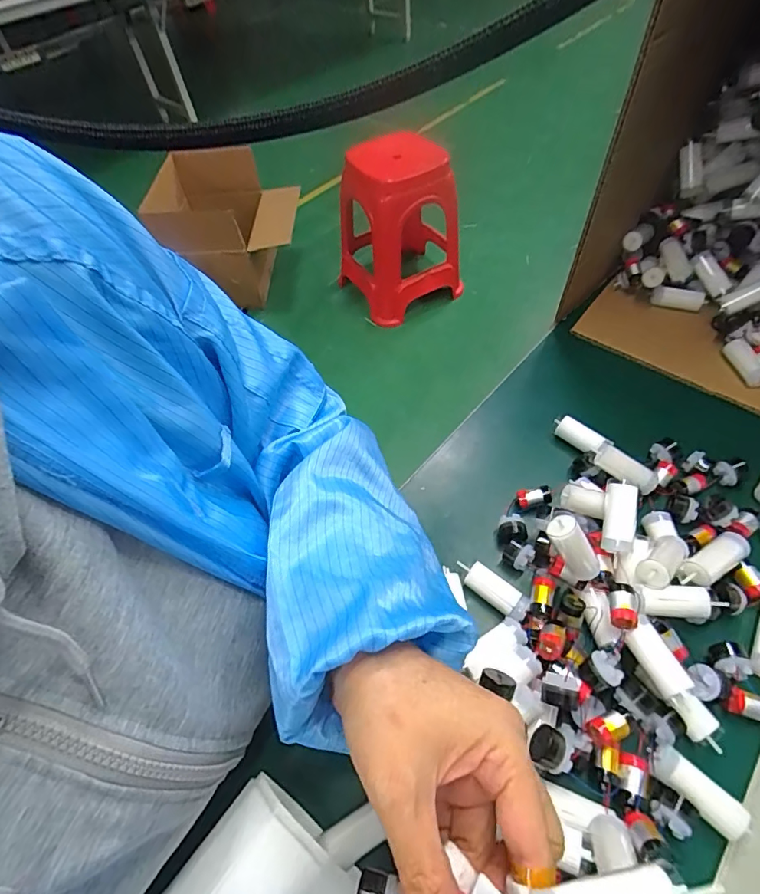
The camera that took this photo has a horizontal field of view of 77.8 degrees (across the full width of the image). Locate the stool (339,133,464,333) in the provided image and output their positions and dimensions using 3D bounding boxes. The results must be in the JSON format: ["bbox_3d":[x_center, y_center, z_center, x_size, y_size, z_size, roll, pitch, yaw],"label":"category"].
[{"bbox_3d":[0.046,-0.733,1.559,0.369,0.446,0.390,-22,56,-10],"label":"stool"}]

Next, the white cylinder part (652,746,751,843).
[{"bbox_3d":[0.188,0.204,0.278,0.051,0.016,0.020,37,65,26],"label":"white cylinder part"}]

